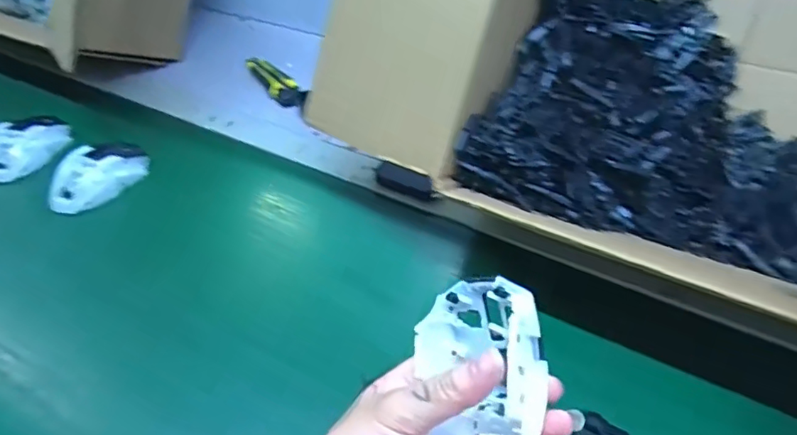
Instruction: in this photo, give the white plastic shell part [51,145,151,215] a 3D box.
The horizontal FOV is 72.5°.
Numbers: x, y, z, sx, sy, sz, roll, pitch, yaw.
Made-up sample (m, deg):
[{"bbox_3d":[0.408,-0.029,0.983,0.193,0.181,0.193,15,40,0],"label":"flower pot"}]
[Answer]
[{"bbox_3d":[-0.341,-0.050,0.611,0.054,0.038,0.114,22,50,26],"label":"white plastic shell part"}]

